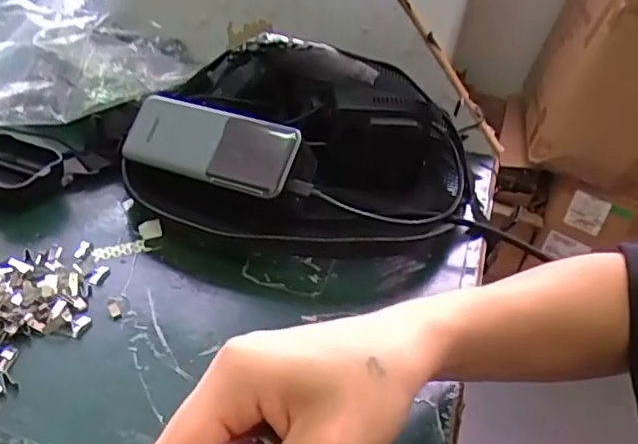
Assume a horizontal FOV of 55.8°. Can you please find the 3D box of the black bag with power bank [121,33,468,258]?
[{"bbox_3d":[-0.010,-0.055,0.445,0.245,0.100,0.168,12,36,6],"label":"black bag with power bank"}]

